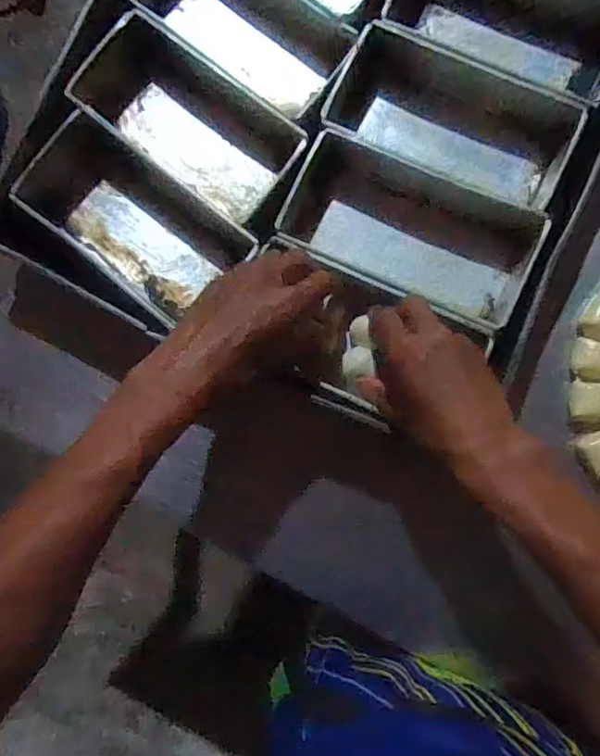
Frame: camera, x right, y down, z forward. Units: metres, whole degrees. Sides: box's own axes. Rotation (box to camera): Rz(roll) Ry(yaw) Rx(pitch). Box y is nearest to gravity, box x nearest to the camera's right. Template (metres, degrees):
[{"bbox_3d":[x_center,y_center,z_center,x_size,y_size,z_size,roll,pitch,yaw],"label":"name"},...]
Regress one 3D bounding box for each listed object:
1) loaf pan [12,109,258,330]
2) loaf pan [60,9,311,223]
[{"bbox_3d":[-0.147,-0.138,0.485,0.210,0.052,0.101,40,90,7],"label":"loaf pan"},{"bbox_3d":[-0.089,-0.221,0.488,0.191,0.055,0.091,34,89,7],"label":"loaf pan"}]

